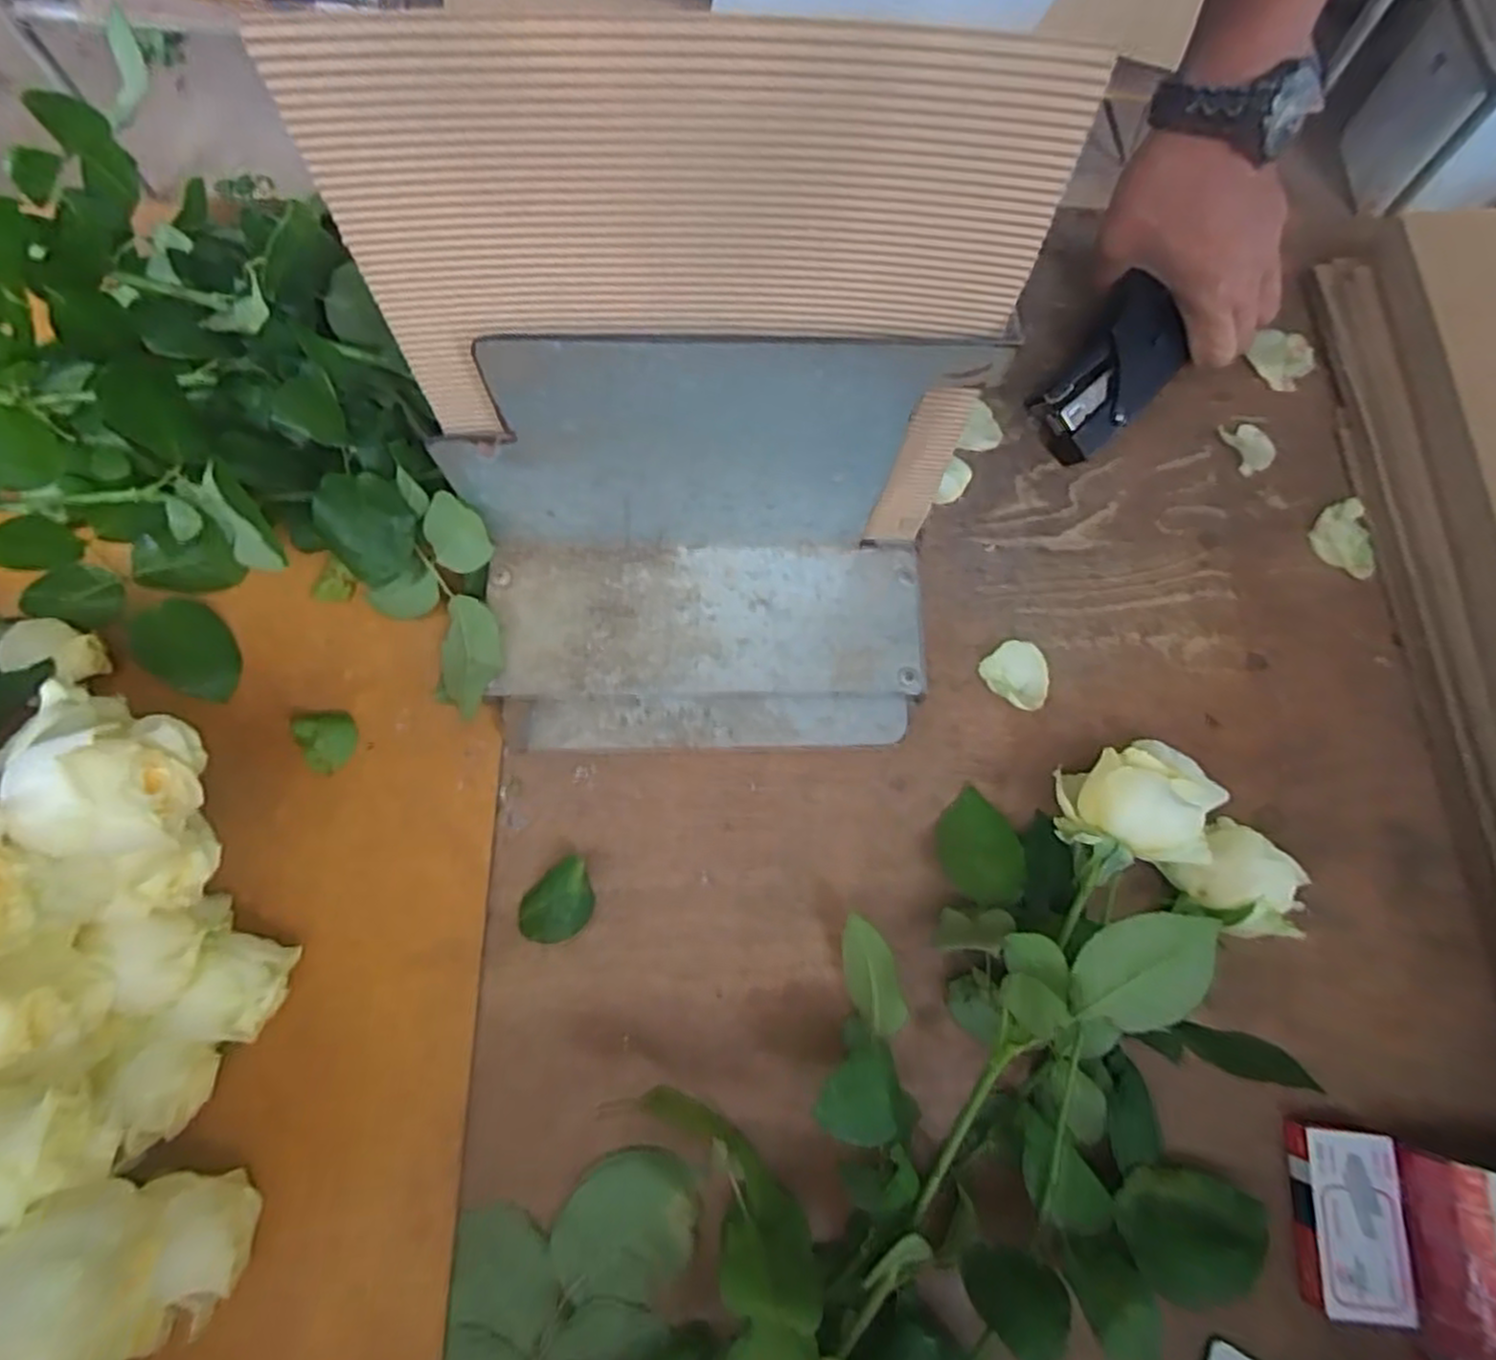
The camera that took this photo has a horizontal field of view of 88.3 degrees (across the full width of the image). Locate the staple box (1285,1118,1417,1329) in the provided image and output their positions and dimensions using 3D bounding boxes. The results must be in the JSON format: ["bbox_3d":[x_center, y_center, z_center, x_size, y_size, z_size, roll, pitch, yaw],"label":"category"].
[{"bbox_3d":[0.265,0.239,0.341,0.041,0.014,0.072,7,73,0],"label":"staple box"}]

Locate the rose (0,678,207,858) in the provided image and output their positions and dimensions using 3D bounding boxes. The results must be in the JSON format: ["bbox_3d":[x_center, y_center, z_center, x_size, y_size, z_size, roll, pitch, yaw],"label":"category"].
[{"bbox_3d":[-0.224,0.036,0.266,0.044,0.050,0.055,9,73,1],"label":"rose"}]

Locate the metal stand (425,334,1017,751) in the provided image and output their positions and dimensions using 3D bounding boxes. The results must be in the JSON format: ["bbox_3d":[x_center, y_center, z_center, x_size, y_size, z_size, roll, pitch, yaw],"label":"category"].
[{"bbox_3d":[-0.019,-0.040,0.322,0.206,0.178,0.103,0,73,-2],"label":"metal stand"}]

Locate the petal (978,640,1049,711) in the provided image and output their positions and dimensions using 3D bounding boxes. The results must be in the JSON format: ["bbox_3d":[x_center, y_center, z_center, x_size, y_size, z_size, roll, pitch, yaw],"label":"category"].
[{"bbox_3d":[0.144,-0.002,0.408,0.034,0.009,0.036,1,73,-2],"label":"petal"}]

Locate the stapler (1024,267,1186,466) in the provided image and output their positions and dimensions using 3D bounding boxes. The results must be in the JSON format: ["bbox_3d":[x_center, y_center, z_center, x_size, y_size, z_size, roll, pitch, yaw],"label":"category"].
[{"bbox_3d":[0.205,-0.172,0.437,0.051,0.022,0.097,37,95,9],"label":"stapler"}]

